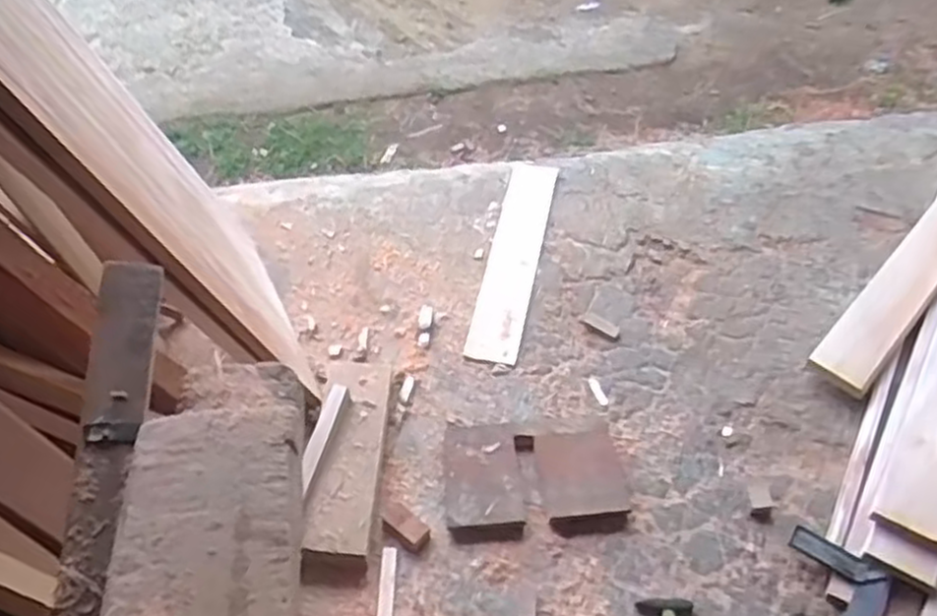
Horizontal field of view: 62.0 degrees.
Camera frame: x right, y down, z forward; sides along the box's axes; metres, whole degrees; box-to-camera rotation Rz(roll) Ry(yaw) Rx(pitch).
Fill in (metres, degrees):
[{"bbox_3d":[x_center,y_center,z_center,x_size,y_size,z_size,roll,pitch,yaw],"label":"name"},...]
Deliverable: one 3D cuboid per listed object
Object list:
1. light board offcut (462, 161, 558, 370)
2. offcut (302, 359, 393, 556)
[{"bbox_3d":[0.105,-0.129,1.773,0.112,0.030,0.599,8,48,10],"label":"light board offcut"},{"bbox_3d":[-0.212,0.251,1.410,0.118,0.033,0.391,11,53,-9],"label":"offcut"}]

